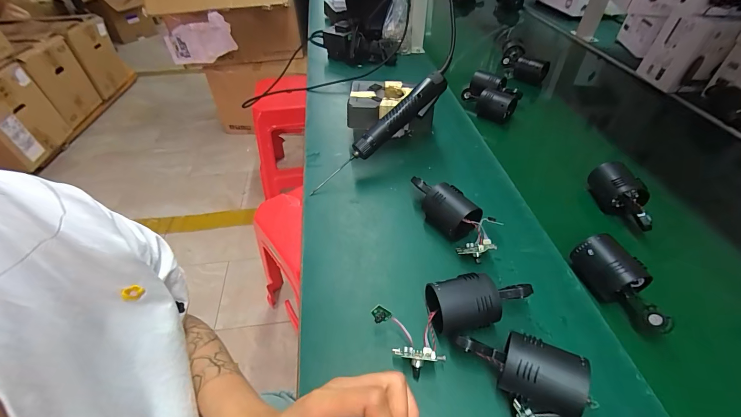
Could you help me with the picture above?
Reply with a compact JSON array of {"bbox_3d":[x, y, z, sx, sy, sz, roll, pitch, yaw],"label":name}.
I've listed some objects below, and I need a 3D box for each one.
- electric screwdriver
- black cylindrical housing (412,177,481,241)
[{"bbox_3d":[0.018,-0.127,0.545,0.286,0.037,0.030,-42,55,-6],"label":"electric screwdriver"},{"bbox_3d":[0.101,-0.006,0.467,0.050,0.057,0.116,-19,48,-19],"label":"black cylindrical housing"}]

